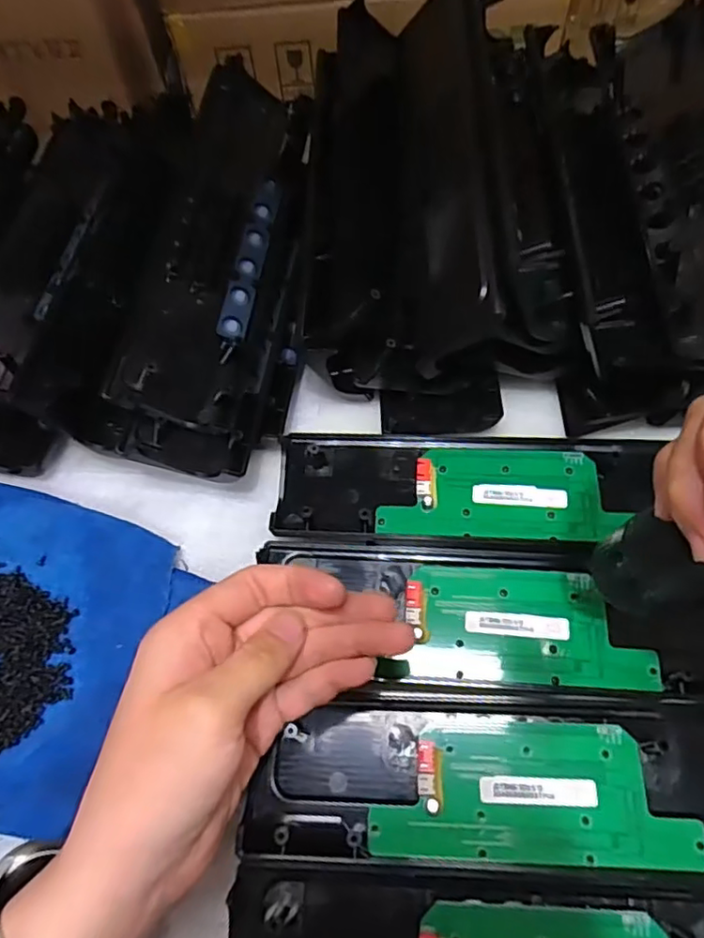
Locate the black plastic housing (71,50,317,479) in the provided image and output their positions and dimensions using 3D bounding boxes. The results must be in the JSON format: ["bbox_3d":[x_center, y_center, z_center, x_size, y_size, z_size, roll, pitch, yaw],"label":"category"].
[{"bbox_3d":[-0.078,-0.122,0.381,0.093,0.062,0.271,4,66,5],"label":"black plastic housing"}]

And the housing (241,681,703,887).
[{"bbox_3d":[0.081,0.137,0.269,0.243,0.016,0.072,2,66,4],"label":"housing"}]

